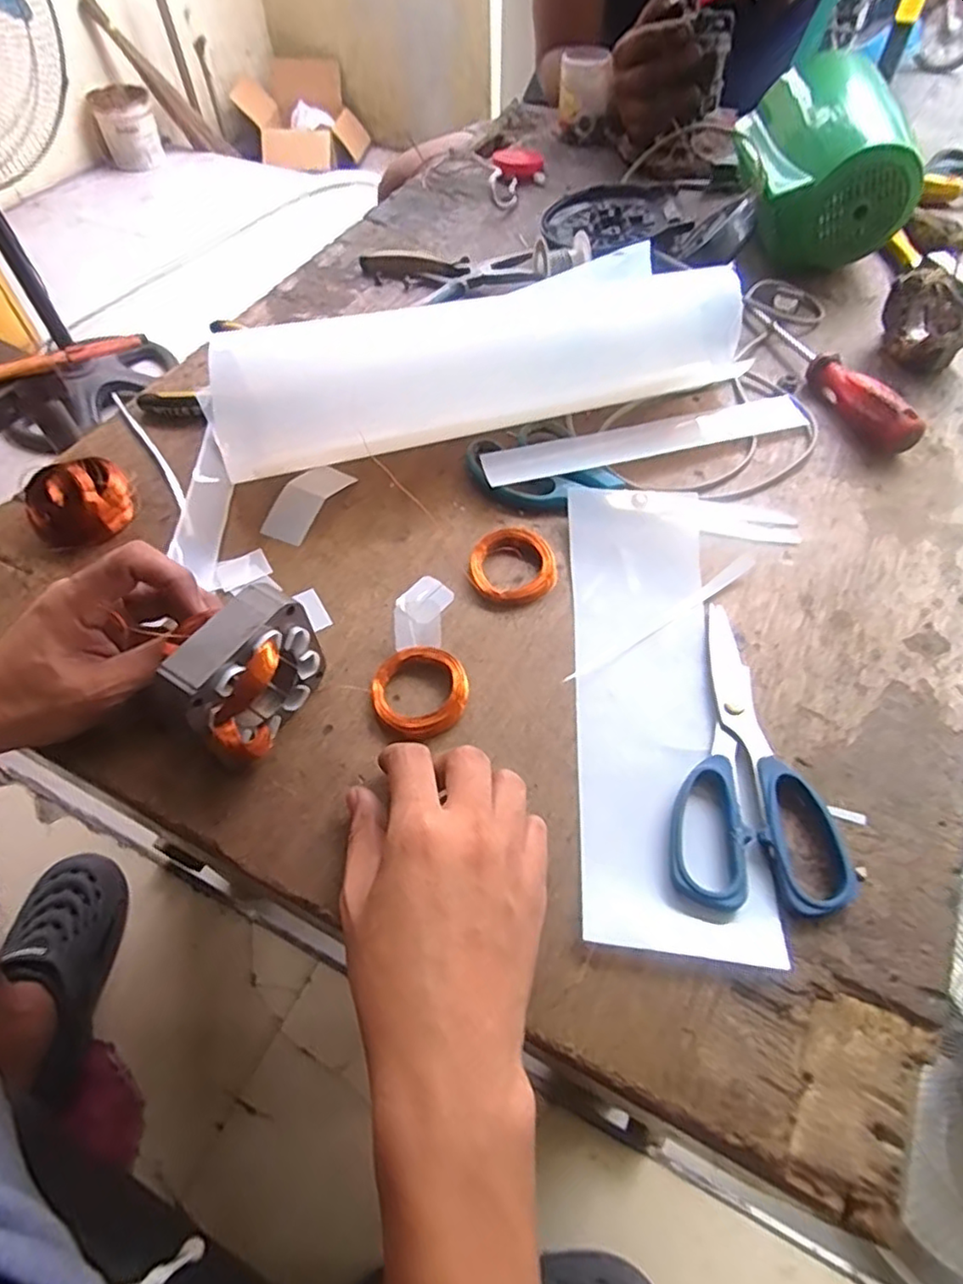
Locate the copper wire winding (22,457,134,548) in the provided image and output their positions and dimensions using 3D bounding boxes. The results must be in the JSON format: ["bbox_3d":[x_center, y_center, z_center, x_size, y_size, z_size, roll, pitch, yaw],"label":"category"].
[{"bbox_3d":[-0.276,-0.096,0.445,0.067,0.039,0.053,-37,63,-20],"label":"copper wire winding"}]

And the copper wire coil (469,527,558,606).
[{"bbox_3d":[0.021,-0.050,0.422,0.056,0.012,0.058,-1,57,1],"label":"copper wire coil"}]

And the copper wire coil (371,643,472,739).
[{"bbox_3d":[-0.035,0.027,0.372,0.054,0.010,0.057,-1,57,1],"label":"copper wire coil"}]

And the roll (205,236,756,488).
[{"bbox_3d":[-0.006,-0.210,0.476,0.390,0.073,0.102,-14,58,-8],"label":"roll"}]

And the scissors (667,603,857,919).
[{"bbox_3d":[0.140,0.054,0.352,0.084,0.012,0.177,2,57,3],"label":"scissors"}]

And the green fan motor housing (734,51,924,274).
[{"bbox_3d":[0.321,-0.463,0.610,0.135,0.110,0.187,2,71,3],"label":"green fan motor housing"}]

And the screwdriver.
[{"bbox_3d":[0.279,-0.219,0.516,0.027,0.036,0.194,-14,58,-8],"label":"screwdriver"}]

